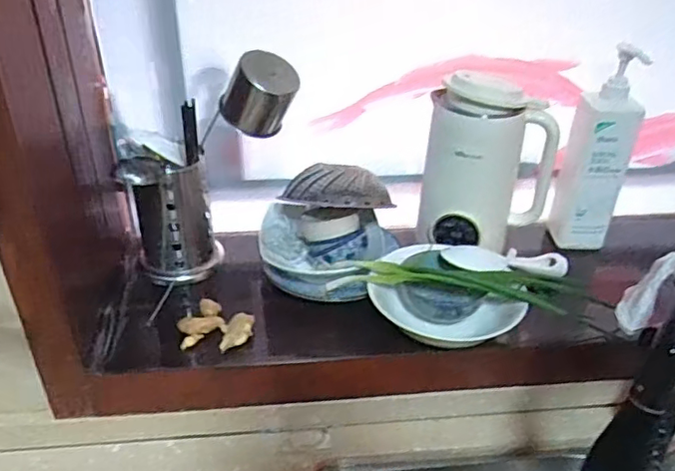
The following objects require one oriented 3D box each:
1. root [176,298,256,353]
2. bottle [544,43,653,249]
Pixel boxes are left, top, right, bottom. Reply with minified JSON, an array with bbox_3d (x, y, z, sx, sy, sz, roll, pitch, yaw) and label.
[{"bbox_3d":[-0.150,0.112,0.737,0.091,0.020,0.079,18,36,23],"label":"root"},{"bbox_3d":[0.372,-0.117,0.861,0.073,0.281,0.072,3,32,3],"label":"bottle"}]

